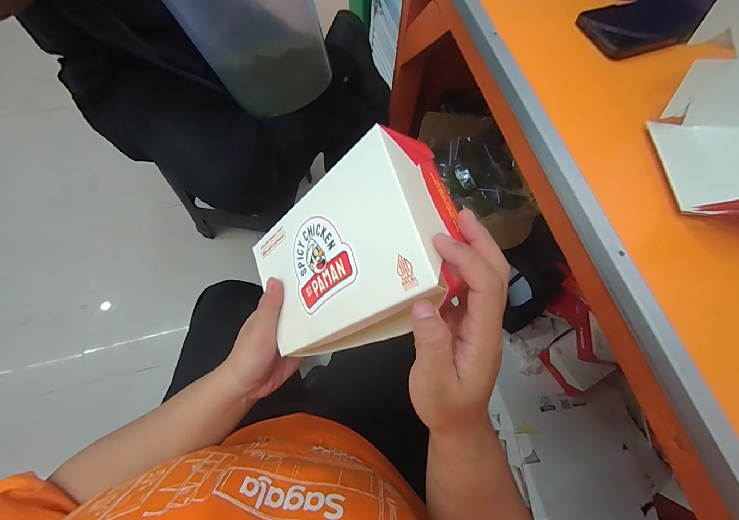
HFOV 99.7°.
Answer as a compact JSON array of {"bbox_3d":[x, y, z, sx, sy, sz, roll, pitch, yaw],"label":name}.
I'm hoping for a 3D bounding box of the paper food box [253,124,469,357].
[{"bbox_3d":[-0.016,0.003,0.249,0.056,0.177,0.119,-1,64,-47],"label":"paper food box"}]

